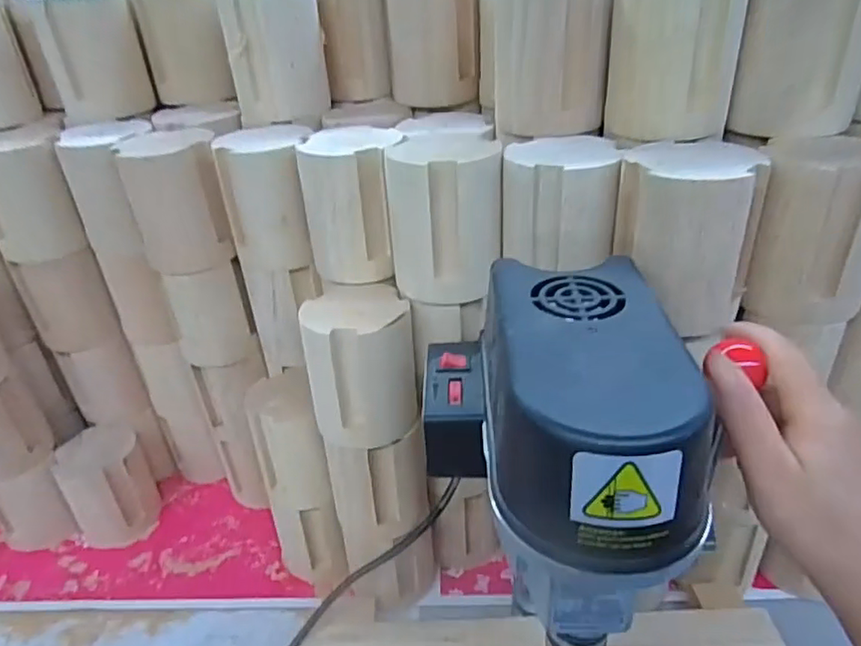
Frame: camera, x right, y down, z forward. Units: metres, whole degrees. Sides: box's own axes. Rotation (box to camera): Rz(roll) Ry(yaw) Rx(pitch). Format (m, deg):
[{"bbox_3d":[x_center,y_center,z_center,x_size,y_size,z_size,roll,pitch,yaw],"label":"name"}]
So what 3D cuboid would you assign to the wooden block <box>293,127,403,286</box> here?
[{"bbox_3d":[-0.059,-0.092,0.455,0.071,0.102,0.078,0,32,6],"label":"wooden block"}]

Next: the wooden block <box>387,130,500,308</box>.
[{"bbox_3d":[0.010,-0.078,0.427,0.075,0.100,0.077,-4,32,0],"label":"wooden block"}]

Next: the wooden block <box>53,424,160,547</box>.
[{"bbox_3d":[-0.344,0.172,0.630,0.078,0.099,0.084,-27,39,-32],"label":"wooden block"}]

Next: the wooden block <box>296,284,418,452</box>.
[{"bbox_3d":[-0.053,0.029,0.449,0.081,0.098,0.080,-5,32,-2],"label":"wooden block"}]

